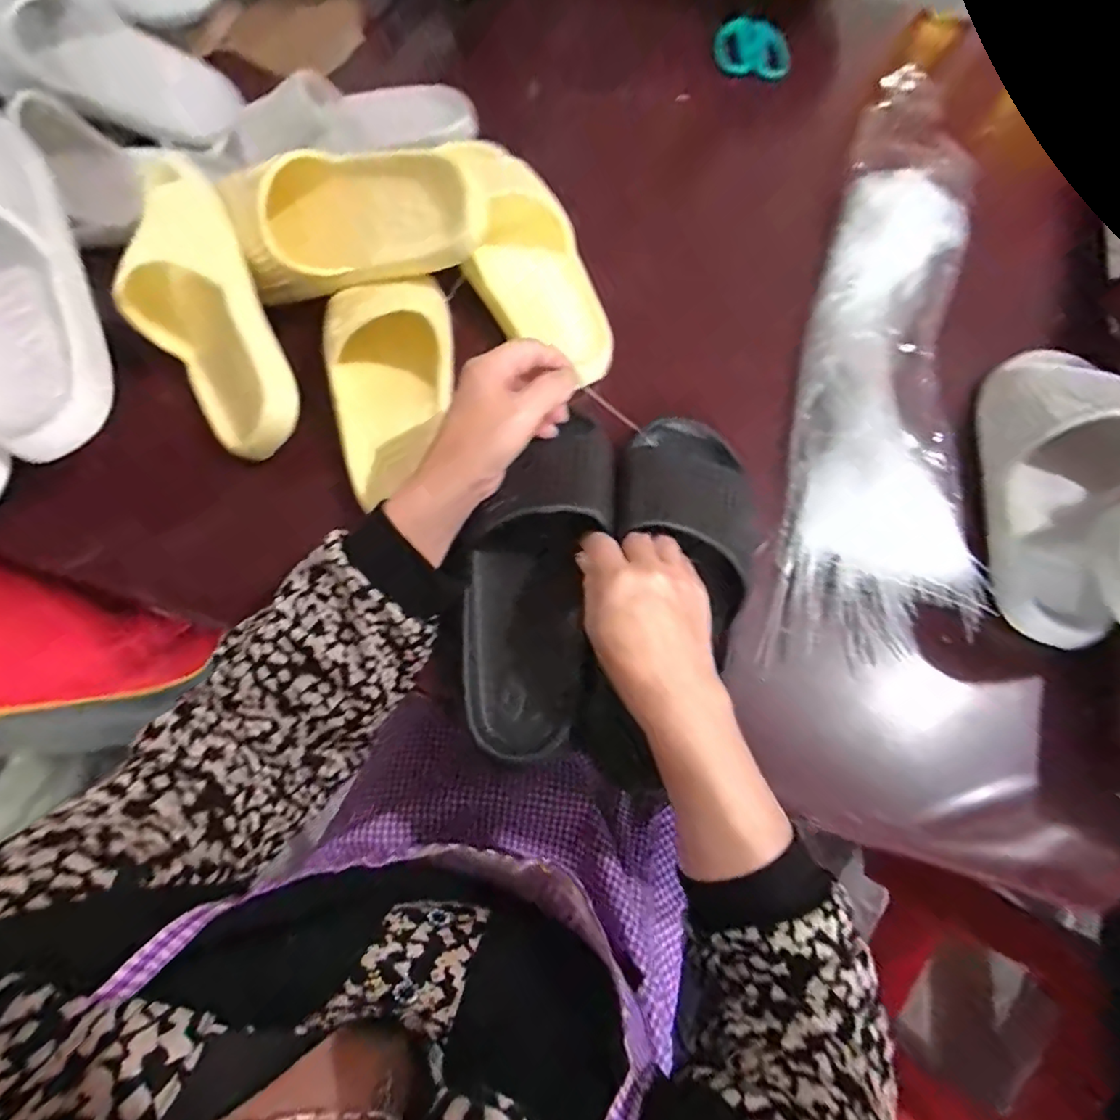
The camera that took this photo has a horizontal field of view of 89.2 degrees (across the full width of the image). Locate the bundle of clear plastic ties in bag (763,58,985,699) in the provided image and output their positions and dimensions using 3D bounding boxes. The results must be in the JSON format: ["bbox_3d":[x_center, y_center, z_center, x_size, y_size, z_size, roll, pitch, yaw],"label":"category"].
[{"bbox_3d":[0.298,-0.198,0.509,0.147,0.042,0.605,14,74,4],"label":"bundle of clear plastic ties in bag"}]

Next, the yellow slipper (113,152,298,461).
[{"bbox_3d":[-0.277,-0.192,0.438,0.094,0.065,0.239,-24,91,-8],"label":"yellow slipper"}]

